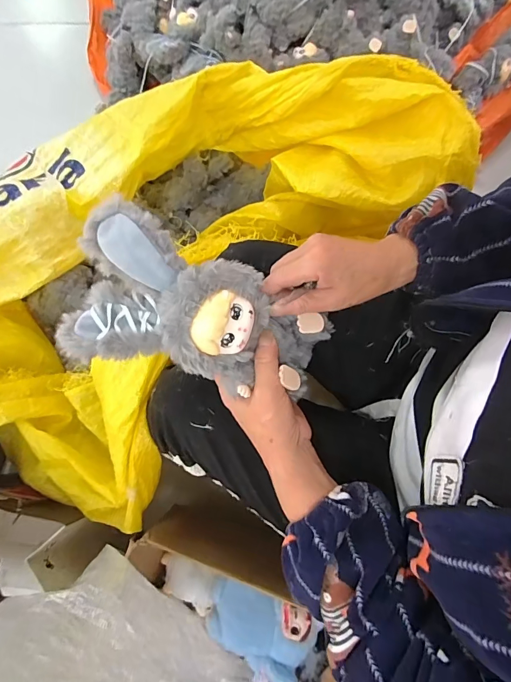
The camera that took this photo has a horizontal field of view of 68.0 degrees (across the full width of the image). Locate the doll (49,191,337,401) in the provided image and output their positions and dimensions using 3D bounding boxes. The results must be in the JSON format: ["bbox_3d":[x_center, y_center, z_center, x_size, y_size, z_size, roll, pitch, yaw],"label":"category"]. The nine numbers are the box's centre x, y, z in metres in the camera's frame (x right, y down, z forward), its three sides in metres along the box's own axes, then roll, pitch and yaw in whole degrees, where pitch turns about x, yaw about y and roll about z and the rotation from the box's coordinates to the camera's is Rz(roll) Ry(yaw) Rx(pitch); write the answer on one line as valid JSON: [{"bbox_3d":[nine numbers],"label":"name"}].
[{"bbox_3d":[-0.047,-0.020,0.316,0.201,0.085,0.113,18,76,7],"label":"doll"}]

